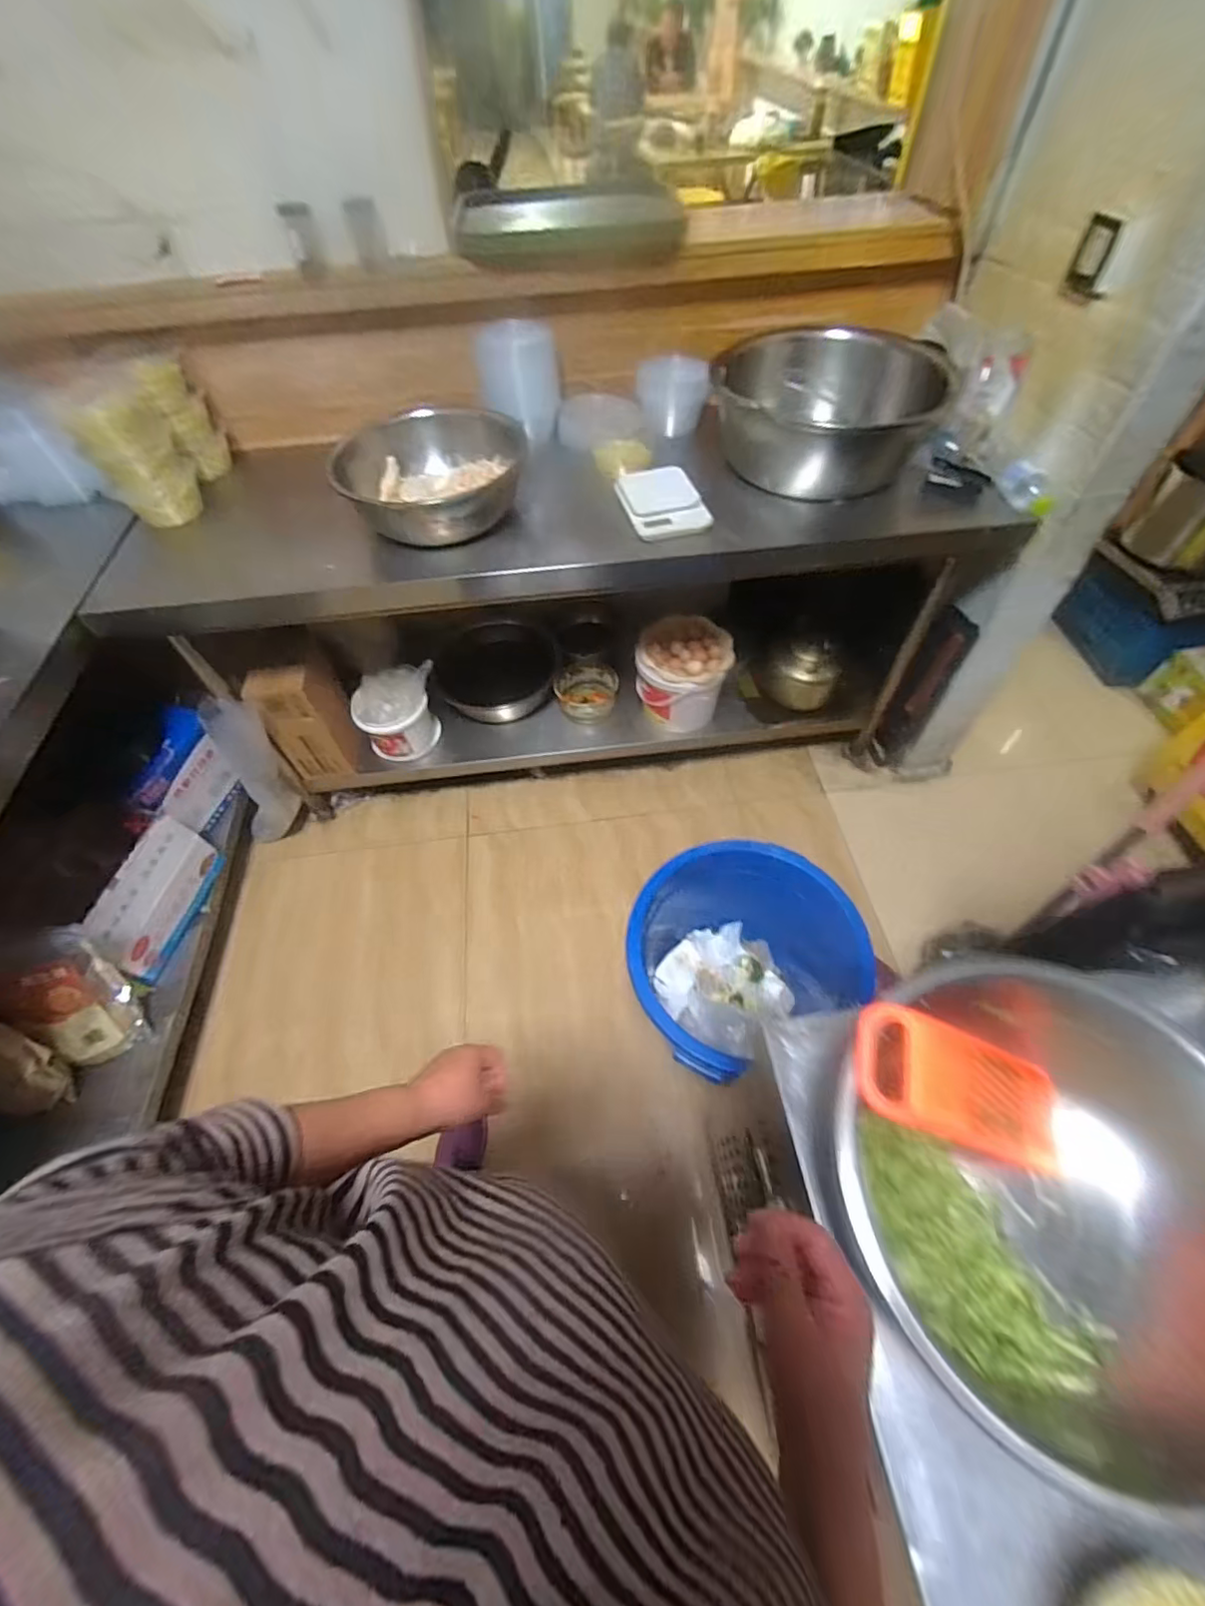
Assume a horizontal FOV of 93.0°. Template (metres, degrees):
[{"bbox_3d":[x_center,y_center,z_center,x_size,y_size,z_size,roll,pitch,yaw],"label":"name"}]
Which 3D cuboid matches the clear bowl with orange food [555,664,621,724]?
[{"bbox_3d":[-0.049,-0.332,1.737,0.186,0.105,0.220,3,55,6],"label":"clear bowl with orange food"}]

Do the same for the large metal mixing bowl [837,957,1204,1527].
[{"bbox_3d":[0.344,0.314,0.463,0.313,0.138,0.290,-2,55,2],"label":"large metal mixing bowl"}]

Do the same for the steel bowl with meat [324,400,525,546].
[{"bbox_3d":[-0.328,-0.649,1.125,0.324,0.140,0.305,-2,55,2],"label":"steel bowl with meat"}]

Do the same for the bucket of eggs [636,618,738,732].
[{"bbox_3d":[0.229,-0.352,1.651,0.255,0.285,0.281,-1,55,3],"label":"bucket of eggs"}]

